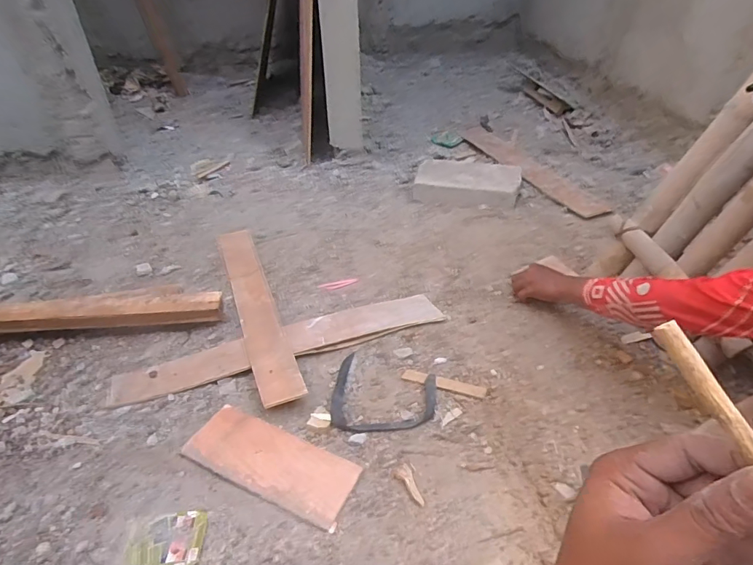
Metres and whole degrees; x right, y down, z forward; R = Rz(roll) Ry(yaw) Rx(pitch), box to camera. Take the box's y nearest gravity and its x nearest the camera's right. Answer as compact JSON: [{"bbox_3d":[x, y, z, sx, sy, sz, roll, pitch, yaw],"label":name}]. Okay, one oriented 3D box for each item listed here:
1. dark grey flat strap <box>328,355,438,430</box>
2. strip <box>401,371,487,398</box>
[{"bbox_3d":[0.017,0.217,0.902,0.197,0.019,0.190,6,39,6],"label":"dark grey flat strap"},{"bbox_3d":[0.135,0.203,0.925,0.165,0.008,0.025,12,40,13],"label":"strip"}]

